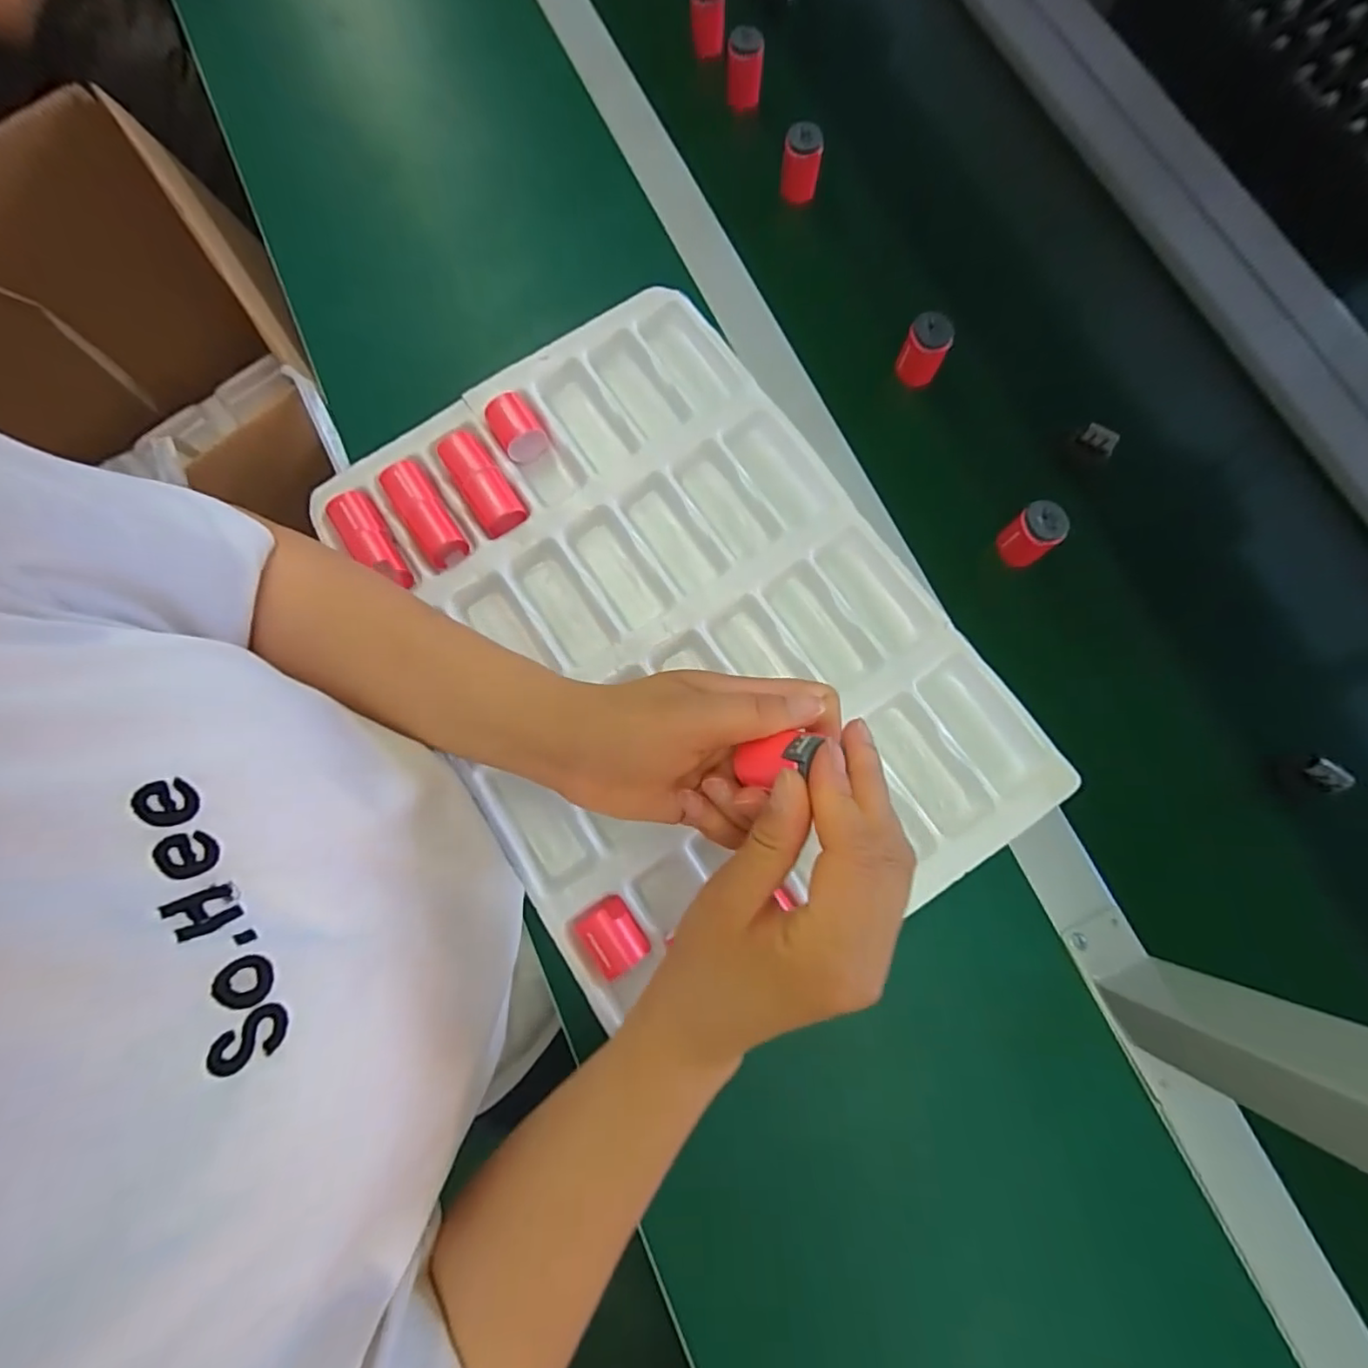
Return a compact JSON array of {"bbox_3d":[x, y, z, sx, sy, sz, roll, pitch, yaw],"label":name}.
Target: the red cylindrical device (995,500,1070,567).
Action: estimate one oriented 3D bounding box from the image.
[{"bbox_3d":[0.238,-0.102,0.409,0.027,0.040,0.031,-44,81,-6],"label":"red cylindrical device"}]

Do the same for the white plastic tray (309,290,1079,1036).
[{"bbox_3d":[-0.011,-0.032,0.400,0.315,0.037,0.442,-34,80,-4],"label":"white plastic tray"}]

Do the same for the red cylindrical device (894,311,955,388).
[{"bbox_3d":[0.177,-0.247,0.441,0.031,0.040,0.026,23,81,6],"label":"red cylindrical device"}]

